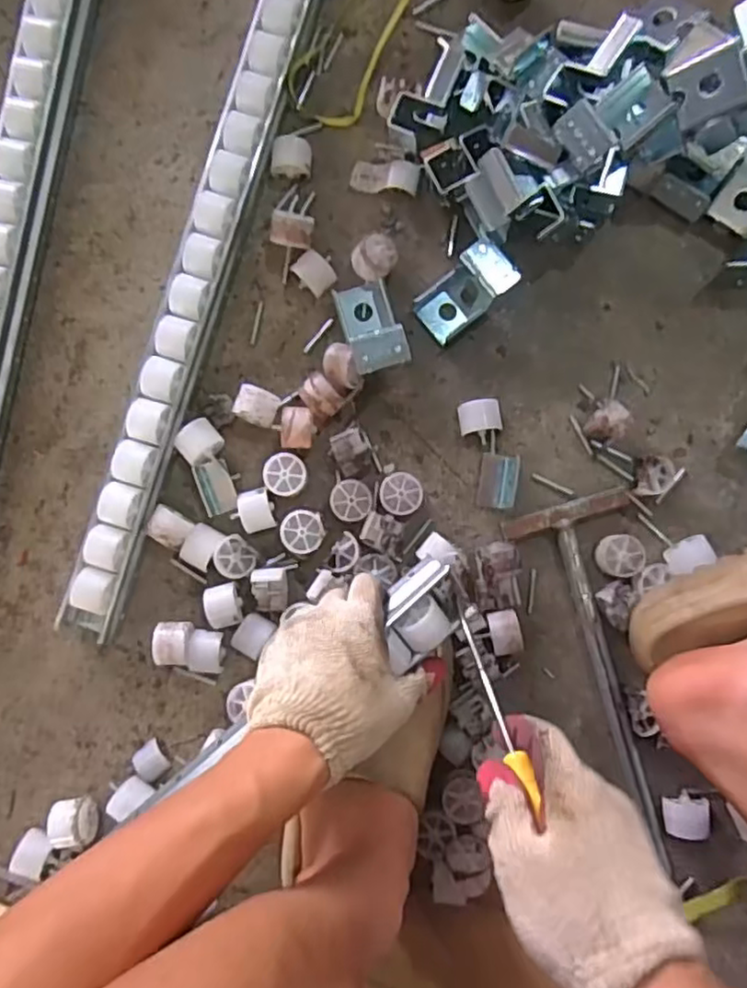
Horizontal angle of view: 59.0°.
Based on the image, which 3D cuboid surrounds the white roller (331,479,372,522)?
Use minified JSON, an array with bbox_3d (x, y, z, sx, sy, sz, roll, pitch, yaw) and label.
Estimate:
[{"bbox_3d":[-0.018,0.006,0.550,0.032,0.021,0.033,0,86,1],"label":"white roller"}]

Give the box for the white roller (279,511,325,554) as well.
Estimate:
[{"bbox_3d":[-0.058,0.032,0.553,0.035,0.025,0.035,0,86,1],"label":"white roller"}]

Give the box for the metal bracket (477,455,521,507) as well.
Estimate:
[{"bbox_3d":[0.104,-0.010,0.553,0.031,0.009,0.043,7,86,2],"label":"metal bracket"}]

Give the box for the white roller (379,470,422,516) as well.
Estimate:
[{"bbox_3d":[0.023,0.000,0.549,0.034,0.024,0.035,-4,86,1],"label":"white roller"}]

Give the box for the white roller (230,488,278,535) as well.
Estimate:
[{"bbox_3d":[-0.099,0.015,0.552,0.031,0.027,0.033,-18,86,0],"label":"white roller"}]

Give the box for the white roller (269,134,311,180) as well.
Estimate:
[{"bbox_3d":[-0.071,-0.291,0.573,0.034,0.022,0.034,-5,86,1],"label":"white roller"}]

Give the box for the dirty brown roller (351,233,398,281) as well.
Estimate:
[{"bbox_3d":[-0.001,-0.201,0.565,0.033,0.031,0.033,1,88,-29],"label":"dirty brown roller"}]

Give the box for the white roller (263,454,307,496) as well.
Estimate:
[{"bbox_3d":[-0.073,-0.016,0.556,0.035,0.023,0.035,-4,86,1],"label":"white roller"}]

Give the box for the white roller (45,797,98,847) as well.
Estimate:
[{"bbox_3d":[-0.242,0.263,0.538,0.030,0.036,0.034,-5,86,1],"label":"white roller"}]

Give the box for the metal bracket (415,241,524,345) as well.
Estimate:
[{"bbox_3d":[0.075,-0.168,0.550,0.079,0.038,0.045,-38,86,-1],"label":"metal bracket"}]

